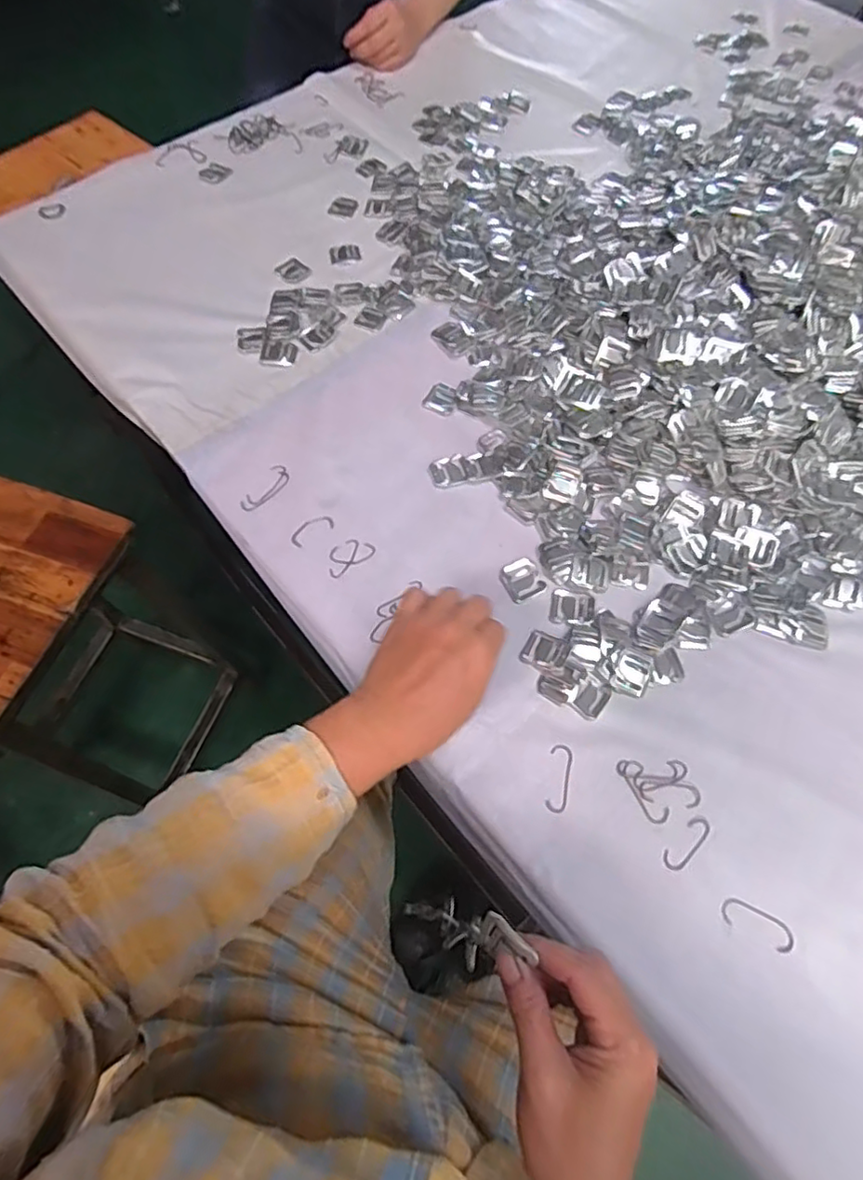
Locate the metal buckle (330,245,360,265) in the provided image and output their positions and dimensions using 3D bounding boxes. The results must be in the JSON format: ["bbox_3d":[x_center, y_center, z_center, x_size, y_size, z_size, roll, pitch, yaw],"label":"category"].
[{"bbox_3d":[-0.098,-0.382,0.707,0.035,0.004,0.027,-11,64,-6],"label":"metal buckle"}]

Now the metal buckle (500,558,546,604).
[{"bbox_3d":[0.076,-0.008,0.522,0.031,0.006,0.037,-24,66,-12],"label":"metal buckle"}]

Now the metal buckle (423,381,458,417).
[{"bbox_3d":[0.011,-0.187,0.606,0.031,0.005,0.037,21,65,10],"label":"metal buckle"}]

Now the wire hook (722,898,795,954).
[{"bbox_3d":[0.217,0.222,0.412,0.047,0.004,0.018,26,66,12],"label":"wire hook"}]

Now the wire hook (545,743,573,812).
[{"bbox_3d":[0.093,0.137,0.452,0.016,0.004,0.048,12,64,6],"label":"wire hook"}]

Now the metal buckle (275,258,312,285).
[{"bbox_3d":[-0.155,-0.356,0.694,0.033,0.004,0.035,-39,70,-18],"label":"metal buckle"}]

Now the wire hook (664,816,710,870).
[{"bbox_3d":[0.180,0.177,0.434,0.044,0.004,0.016,-39,70,-18],"label":"wire hook"}]

